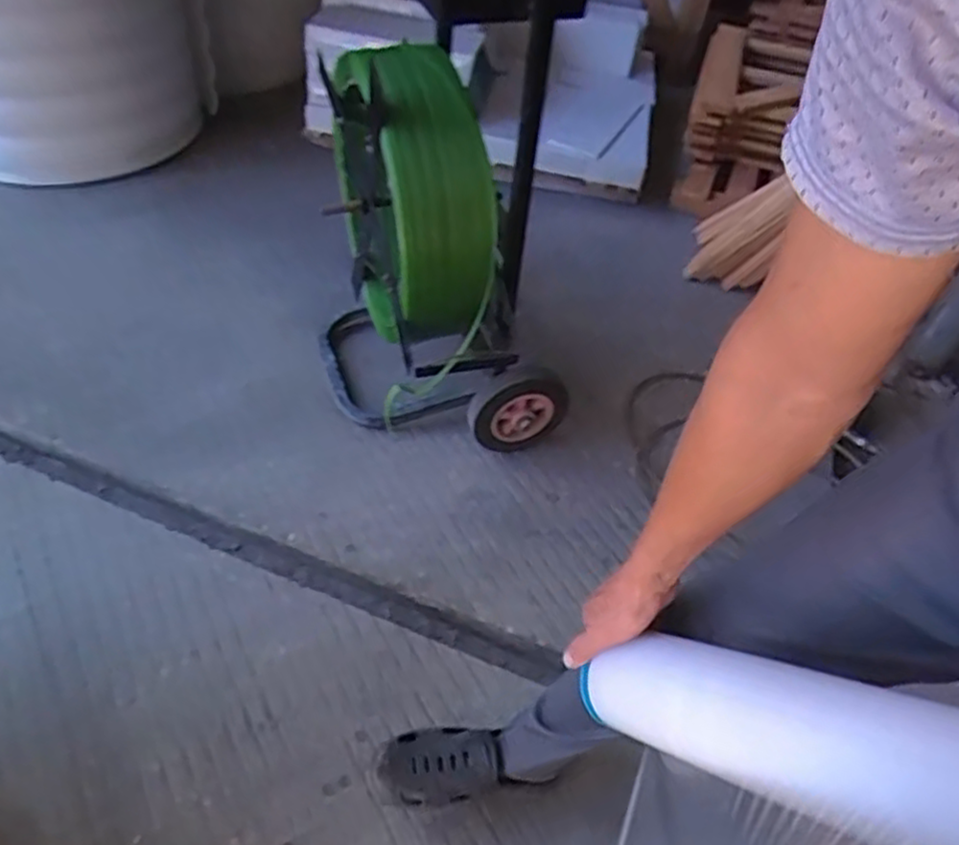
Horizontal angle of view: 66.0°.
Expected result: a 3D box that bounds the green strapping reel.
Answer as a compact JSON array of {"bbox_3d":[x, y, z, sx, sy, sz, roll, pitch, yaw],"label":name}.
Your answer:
[{"bbox_3d":[-0.115,-0.382,1.242,0.187,0.425,0.459,-7,47,-15],"label":"green strapping reel"}]

